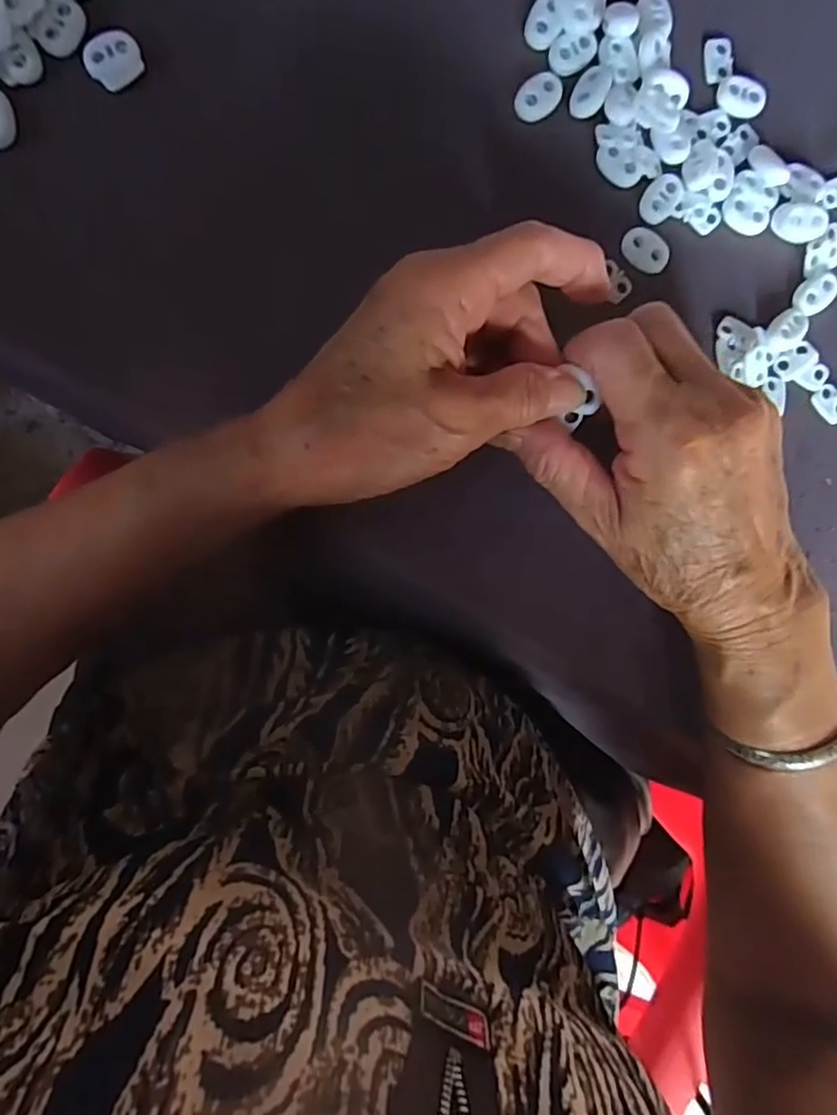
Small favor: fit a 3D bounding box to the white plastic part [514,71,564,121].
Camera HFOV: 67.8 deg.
[{"bbox_3d":[0.053,-0.202,0.272,0.016,0.004,0.023,41,88,-7],"label":"white plastic part"}]

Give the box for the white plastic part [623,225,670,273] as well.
[{"bbox_3d":[0.104,-0.140,0.282,0.023,0.004,0.016,30,90,-8],"label":"white plastic part"}]

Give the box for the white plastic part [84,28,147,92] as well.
[{"bbox_3d":[-0.124,-0.204,0.253,0.022,0.004,0.021,-40,97,-3],"label":"white plastic part"}]

